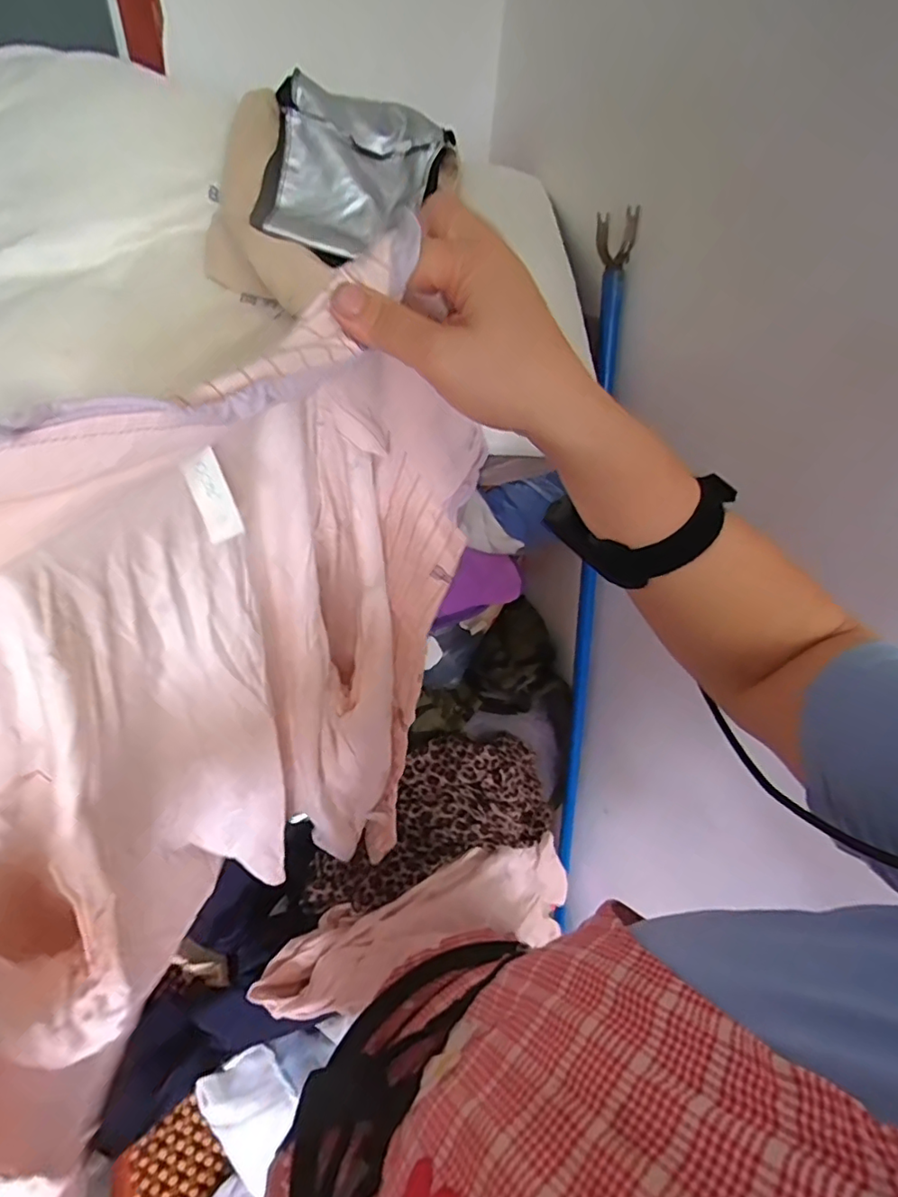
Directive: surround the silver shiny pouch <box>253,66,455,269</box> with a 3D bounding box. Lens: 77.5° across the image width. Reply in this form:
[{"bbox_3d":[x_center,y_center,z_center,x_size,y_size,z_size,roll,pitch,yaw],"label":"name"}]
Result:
[{"bbox_3d":[-0.101,-0.429,0.561,0.161,0.184,0.048,22,1,-10],"label":"silver shiny pouch"}]

